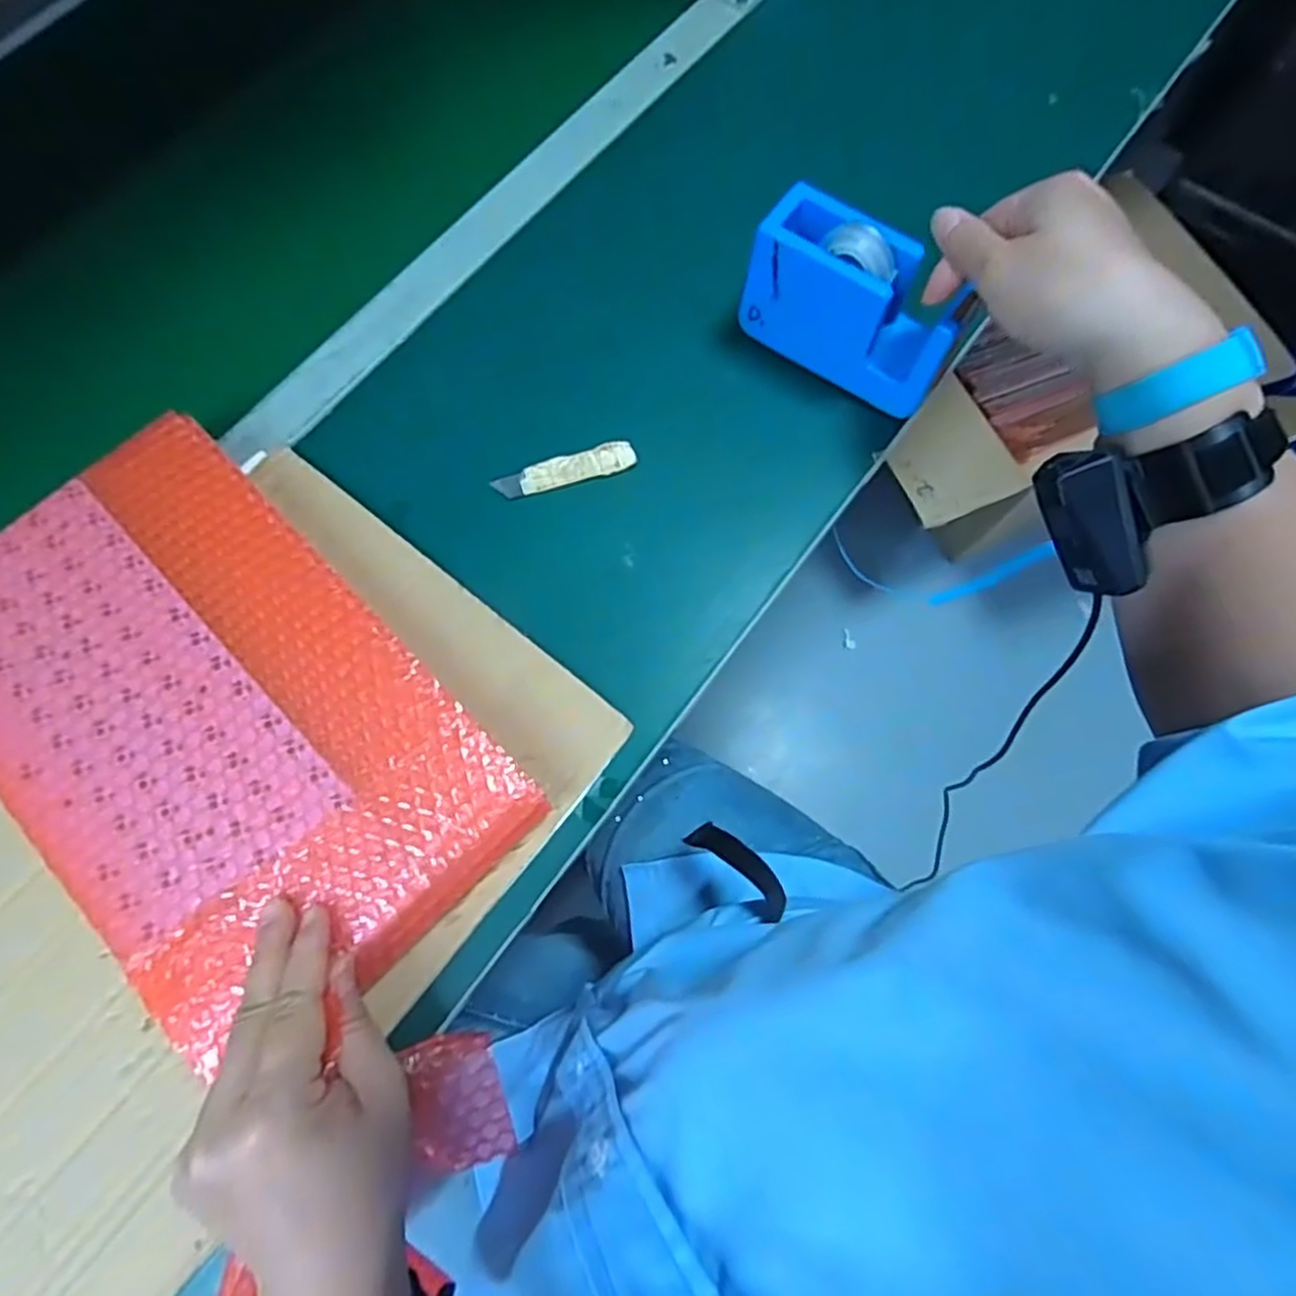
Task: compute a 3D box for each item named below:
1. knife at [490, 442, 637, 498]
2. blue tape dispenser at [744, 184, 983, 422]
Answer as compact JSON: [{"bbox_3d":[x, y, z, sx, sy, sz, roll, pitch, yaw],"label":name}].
[{"bbox_3d":[-0.051,-0.110,0.448,0.087,0.010,0.020,-15,74,-5],"label":"knife"},{"bbox_3d":[0.124,-0.206,0.431,0.126,0.073,0.049,34,76,9],"label":"blue tape dispenser"}]

